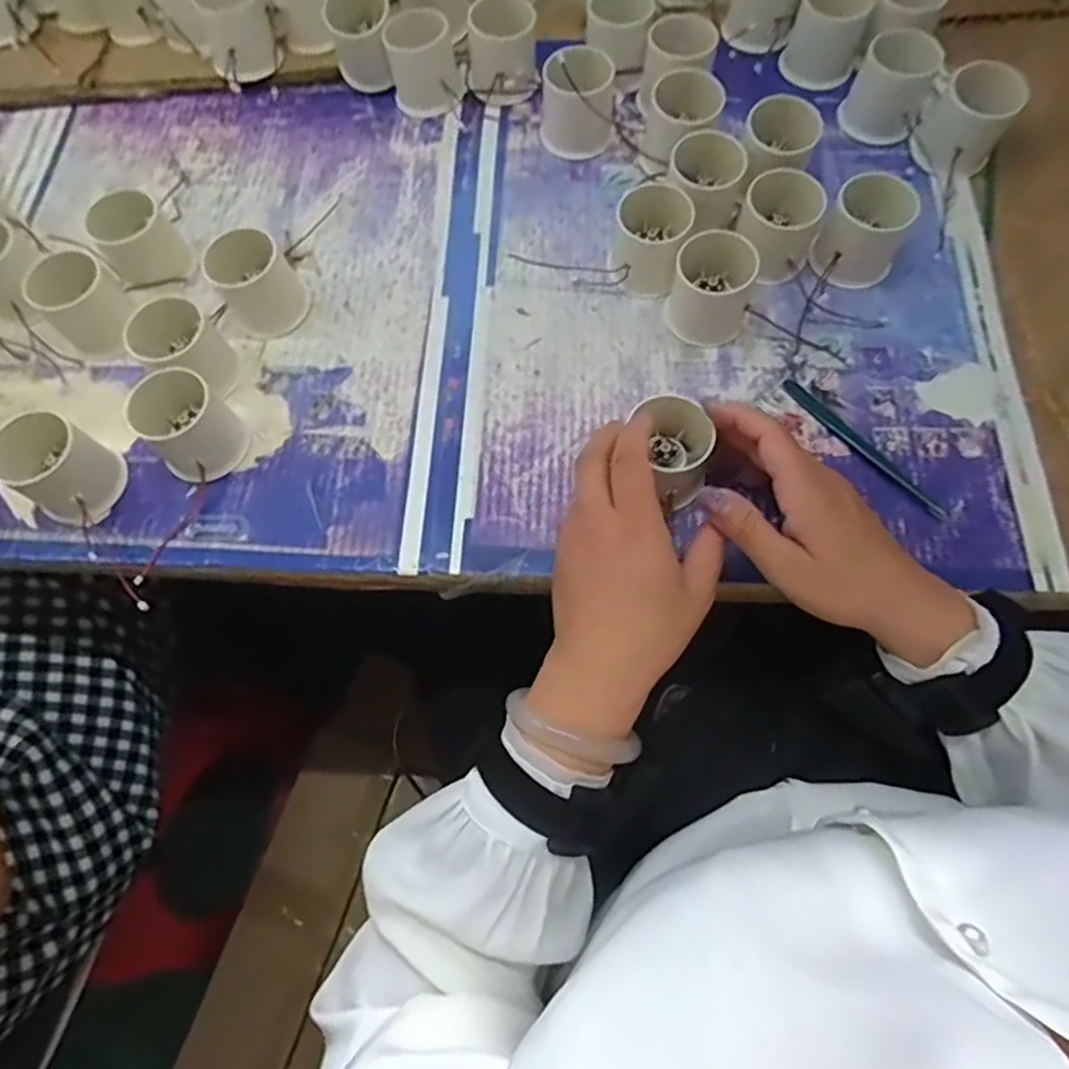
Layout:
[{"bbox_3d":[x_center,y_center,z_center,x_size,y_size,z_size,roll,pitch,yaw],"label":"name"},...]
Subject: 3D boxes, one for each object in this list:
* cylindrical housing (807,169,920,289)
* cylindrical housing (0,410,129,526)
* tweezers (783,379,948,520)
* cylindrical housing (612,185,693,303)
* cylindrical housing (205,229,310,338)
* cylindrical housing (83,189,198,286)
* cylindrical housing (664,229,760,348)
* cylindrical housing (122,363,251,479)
[{"bbox_3d":[0.223,-0.205,0.442,0.051,0.048,0.049,-1,69,2],"label":"cylindrical housing"},{"bbox_3d":[-0.293,-0.040,0.405,0.045,0.056,0.054,26,72,11],"label":"cylindrical housing"},{"bbox_3d":[0.208,-0.056,0.415,0.012,0.007,0.126,-37,73,-11],"label":"tweezers"},{"bbox_3d":[0.079,-0.204,0.453,0.050,0.051,0.055,11,70,6],"label":"cylindrical housing"},{"bbox_3d":[-0.187,-0.171,0.446,0.050,0.047,0.048,-1,69,2],"label":"cylindrical housing"},{"bbox_3d":[-0.279,-0.209,0.463,0.050,0.048,0.047,-36,72,-11],"label":"cylindrical housing"},{"bbox_3d":[0.118,-0.165,0.436,0.051,0.052,0.048,-1,69,2],"label":"cylindrical housing"},{"bbox_3d":[-0.220,-0.069,0.414,0.056,0.050,0.053,40,76,15],"label":"cylindrical housing"}]

